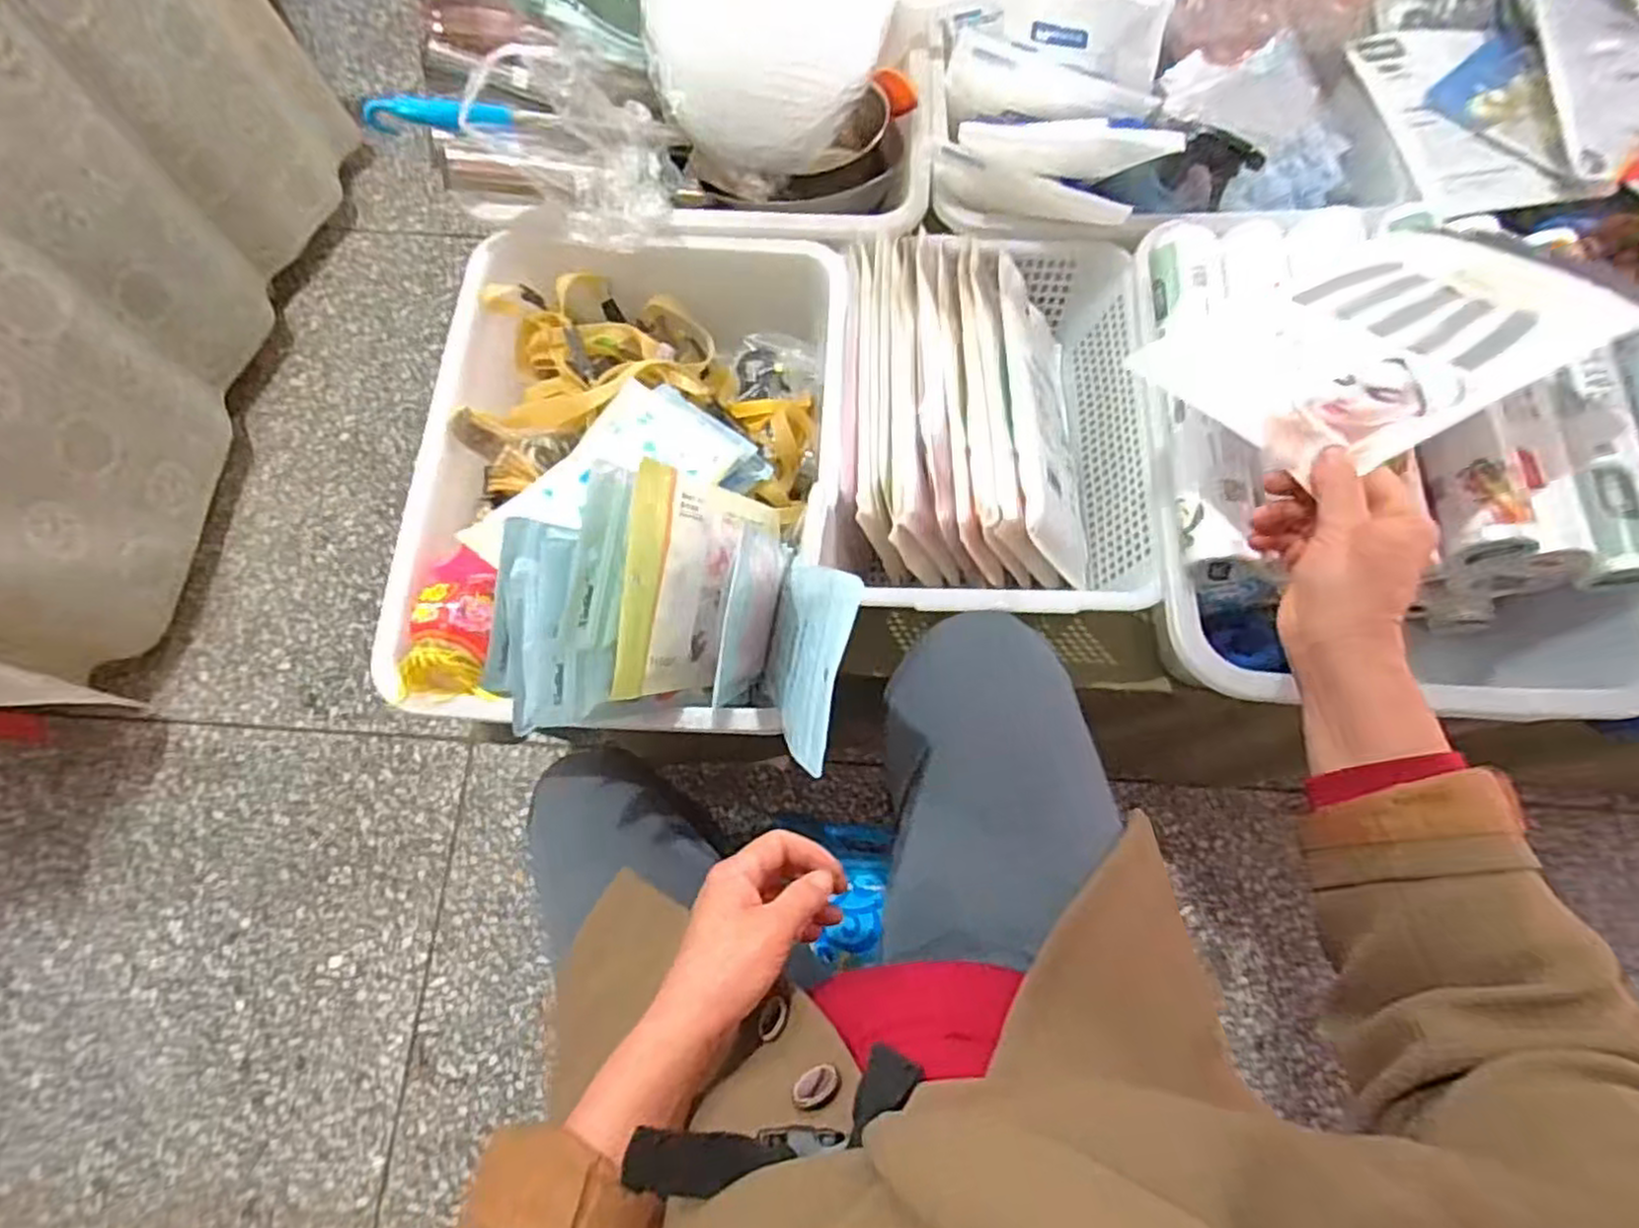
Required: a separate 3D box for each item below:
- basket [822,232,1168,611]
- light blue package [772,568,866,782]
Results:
[{"bbox_3d":[0.150,-0.181,0.676,0.258,0.135,0.377,4,71,0],"label":"basket"},{"bbox_3d":[-0.010,0.027,0.477,0.015,0.139,0.114,9,95,-21],"label":"light blue package"}]

